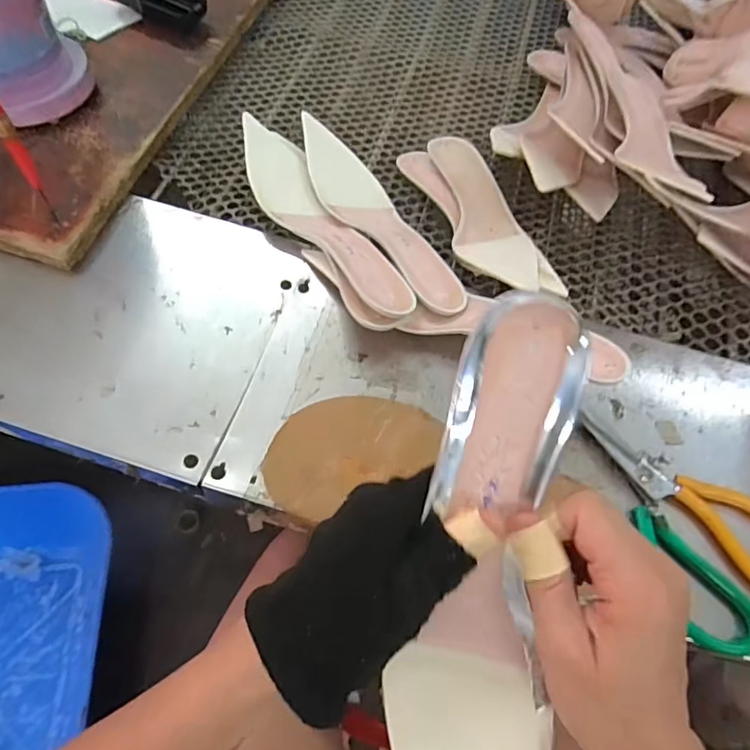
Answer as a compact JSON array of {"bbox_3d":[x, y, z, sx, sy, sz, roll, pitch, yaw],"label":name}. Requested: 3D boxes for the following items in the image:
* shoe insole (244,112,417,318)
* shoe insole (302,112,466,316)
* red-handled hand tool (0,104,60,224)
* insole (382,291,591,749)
[{"bbox_3d":[-0.057,-0.142,0.469,0.066,0.044,0.271,-28,68,-16],"label":"shoe insole"},{"bbox_3d":[-0.003,-0.153,0.497,0.074,0.040,0.276,-22,66,-14],"label":"shoe insole"},{"bbox_3d":[-0.262,-0.157,0.396,0.013,0.117,0.013,-34,70,-19],"label":"red-handled hand tool"},{"bbox_3d":[0.045,0.099,0.225,0.071,0.040,0.267,7,91,0],"label":"insole"}]

